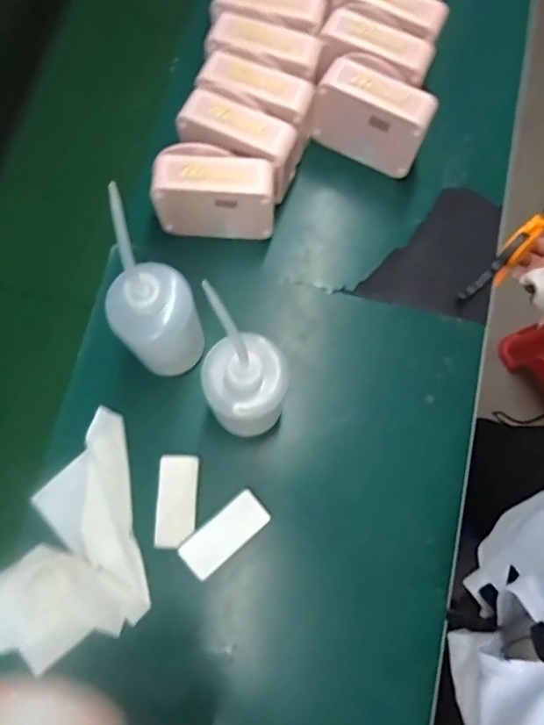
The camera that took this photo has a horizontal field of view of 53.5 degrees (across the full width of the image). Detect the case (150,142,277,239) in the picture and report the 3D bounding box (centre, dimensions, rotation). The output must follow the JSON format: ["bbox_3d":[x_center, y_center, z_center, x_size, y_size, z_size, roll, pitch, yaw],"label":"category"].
[{"bbox_3d":[-0.061,-0.187,0.605,0.126,0.108,0.059,2,76,1],"label":"case"}]

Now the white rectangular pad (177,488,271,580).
[{"bbox_3d":[-0.048,0.174,0.553,0.092,0.027,0.041,-40,79,-9],"label":"white rectangular pad"}]

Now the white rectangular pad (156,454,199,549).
[{"bbox_3d":[-0.097,0.143,0.560,0.038,0.016,0.091,2,76,0],"label":"white rectangular pad"}]

